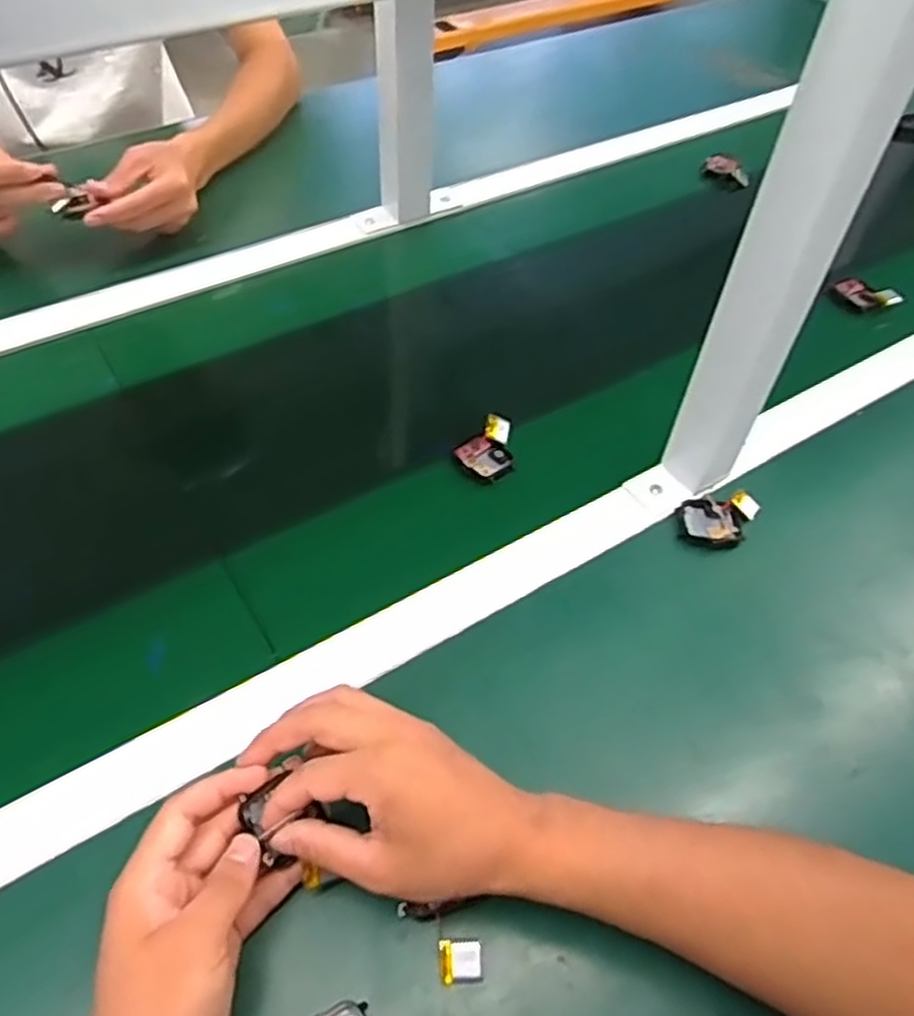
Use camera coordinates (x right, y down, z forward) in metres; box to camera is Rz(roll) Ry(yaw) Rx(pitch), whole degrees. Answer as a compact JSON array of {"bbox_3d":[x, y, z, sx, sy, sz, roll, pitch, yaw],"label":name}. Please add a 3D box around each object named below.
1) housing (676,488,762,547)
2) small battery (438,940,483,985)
[{"bbox_3d":[0.199,0.008,0.582,0.061,0.013,0.041,-9,52,-9],"label":"housing"},{"bbox_3d":[0.002,0.232,0.398,0.021,0.010,0.019,-5,52,-6],"label":"small battery"}]

